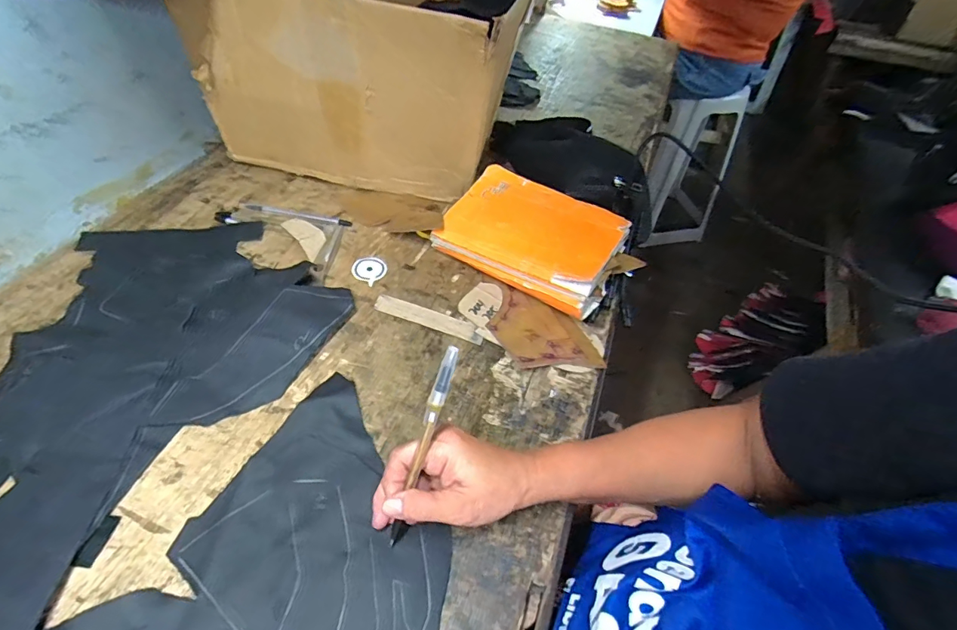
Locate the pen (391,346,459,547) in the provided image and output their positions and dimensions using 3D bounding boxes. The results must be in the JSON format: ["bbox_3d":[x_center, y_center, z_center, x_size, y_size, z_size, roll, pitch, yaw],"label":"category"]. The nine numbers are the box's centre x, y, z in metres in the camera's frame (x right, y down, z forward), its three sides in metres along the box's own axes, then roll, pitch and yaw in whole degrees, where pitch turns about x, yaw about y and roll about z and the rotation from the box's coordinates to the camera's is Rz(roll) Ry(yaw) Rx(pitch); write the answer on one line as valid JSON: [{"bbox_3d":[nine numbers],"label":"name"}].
[{"bbox_3d":[-0.039,0.095,0.315,0.010,0.160,0.010,20,16,11],"label":"pen"}]

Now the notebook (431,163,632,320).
[{"bbox_3d":[0.065,-0.097,0.532,0.198,0.029,0.148,25,62,21],"label":"notebook"}]

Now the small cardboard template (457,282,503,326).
[{"bbox_3d":[0.005,-0.015,0.511,0.044,0.004,0.058,31,53,20],"label":"small cardboard template"}]

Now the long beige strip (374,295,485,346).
[{"bbox_3d":[-0.054,0.002,0.490,0.125,0.004,0.023,19,50,10],"label":"long beige strip"}]

